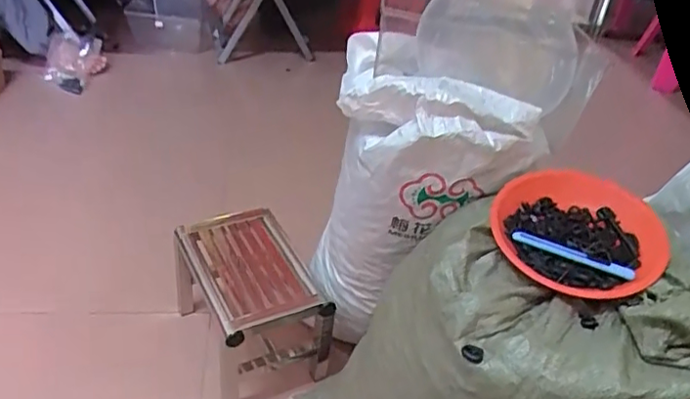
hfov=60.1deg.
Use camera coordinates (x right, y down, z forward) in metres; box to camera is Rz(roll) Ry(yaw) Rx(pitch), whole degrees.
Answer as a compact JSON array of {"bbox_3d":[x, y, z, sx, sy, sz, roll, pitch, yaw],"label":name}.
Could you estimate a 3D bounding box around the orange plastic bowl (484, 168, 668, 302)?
[{"bbox_3d":[0.281,0.036,0.707,0.189,0.045,0.187,4,36,-3],"label":"orange plastic bowl"}]

